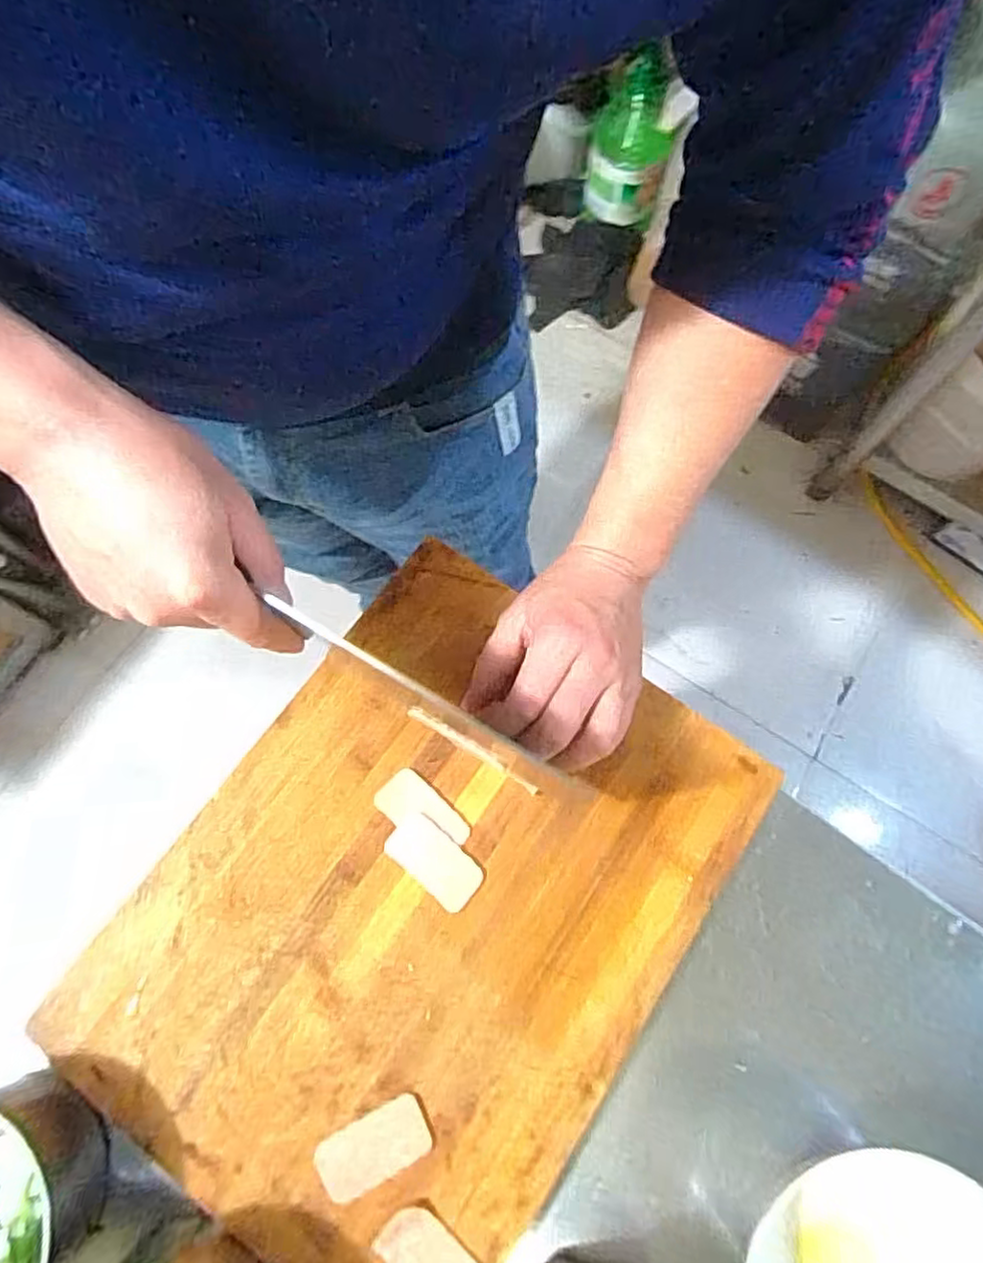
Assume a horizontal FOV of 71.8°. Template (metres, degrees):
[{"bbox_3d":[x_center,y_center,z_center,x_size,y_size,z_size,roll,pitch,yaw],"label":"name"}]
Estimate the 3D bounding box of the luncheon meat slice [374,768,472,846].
[{"bbox_3d":[-0.045,0.119,0.439,0.061,0.004,0.033,42,76,11],"label":"luncheon meat slice"}]

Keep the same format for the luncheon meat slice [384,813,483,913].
[{"bbox_3d":[-0.036,0.145,0.429,0.064,0.004,0.033,38,75,10],"label":"luncheon meat slice"}]

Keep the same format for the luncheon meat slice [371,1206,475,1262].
[{"bbox_3d":[-0.033,0.341,0.368,0.058,0.006,0.031,39,76,10],"label":"luncheon meat slice"}]

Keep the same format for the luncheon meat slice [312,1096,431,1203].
[{"bbox_3d":[-0.066,0.290,0.380,0.063,0.004,0.032,-26,75,-9],"label":"luncheon meat slice"}]

